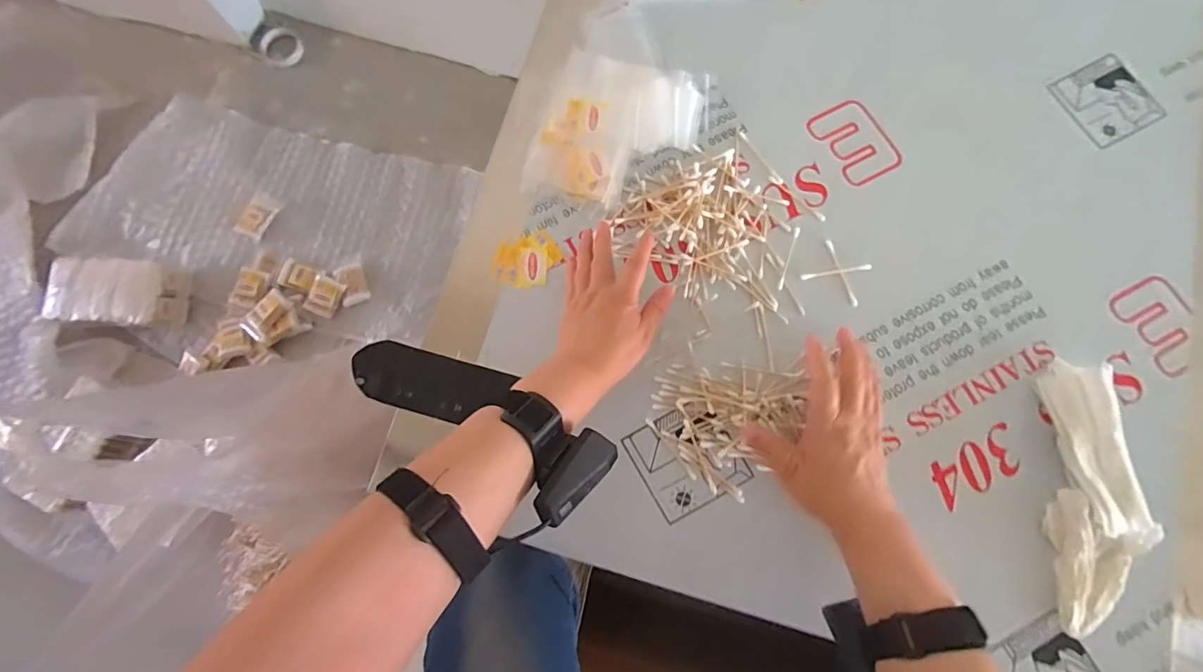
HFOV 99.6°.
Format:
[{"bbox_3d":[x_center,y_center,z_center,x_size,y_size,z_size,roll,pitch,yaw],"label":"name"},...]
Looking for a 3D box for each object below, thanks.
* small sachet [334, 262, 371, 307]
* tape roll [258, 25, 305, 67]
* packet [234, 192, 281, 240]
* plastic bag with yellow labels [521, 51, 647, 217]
[{"bbox_3d":[-0.485,-0.102,0.994,0.050,0.018,0.076,-17,78,-3],"label":"small sachet"},{"bbox_3d":[-0.688,-0.627,1.090,0.087,0.012,0.103,-8,78,-1],"label":"tape roll"},{"bbox_3d":[-0.683,-0.237,1.008,0.056,0.012,0.086,30,70,-14],"label":"packet"},{"bbox_3d":[-0.013,-0.227,0.541,0.101,0.015,0.175,14,79,4],"label":"plastic bag with yellow labels"}]

